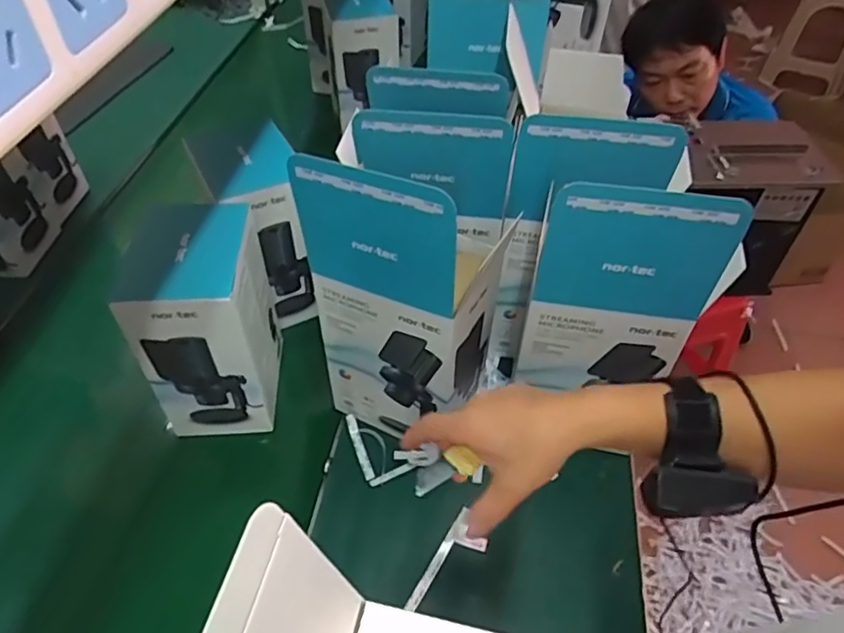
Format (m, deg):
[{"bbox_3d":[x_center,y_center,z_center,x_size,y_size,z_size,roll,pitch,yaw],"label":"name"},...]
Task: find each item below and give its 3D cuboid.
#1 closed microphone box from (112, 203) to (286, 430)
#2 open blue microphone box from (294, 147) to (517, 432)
[{"bbox_3d":[-0.242,0.003,0.690,0.115,0.227,0.160,-3,48,-4],"label":"closed microphone box"},{"bbox_3d":[-0.010,-0.020,0.619,0.162,0.358,0.125,20,50,16],"label":"open blue microphone box"}]

